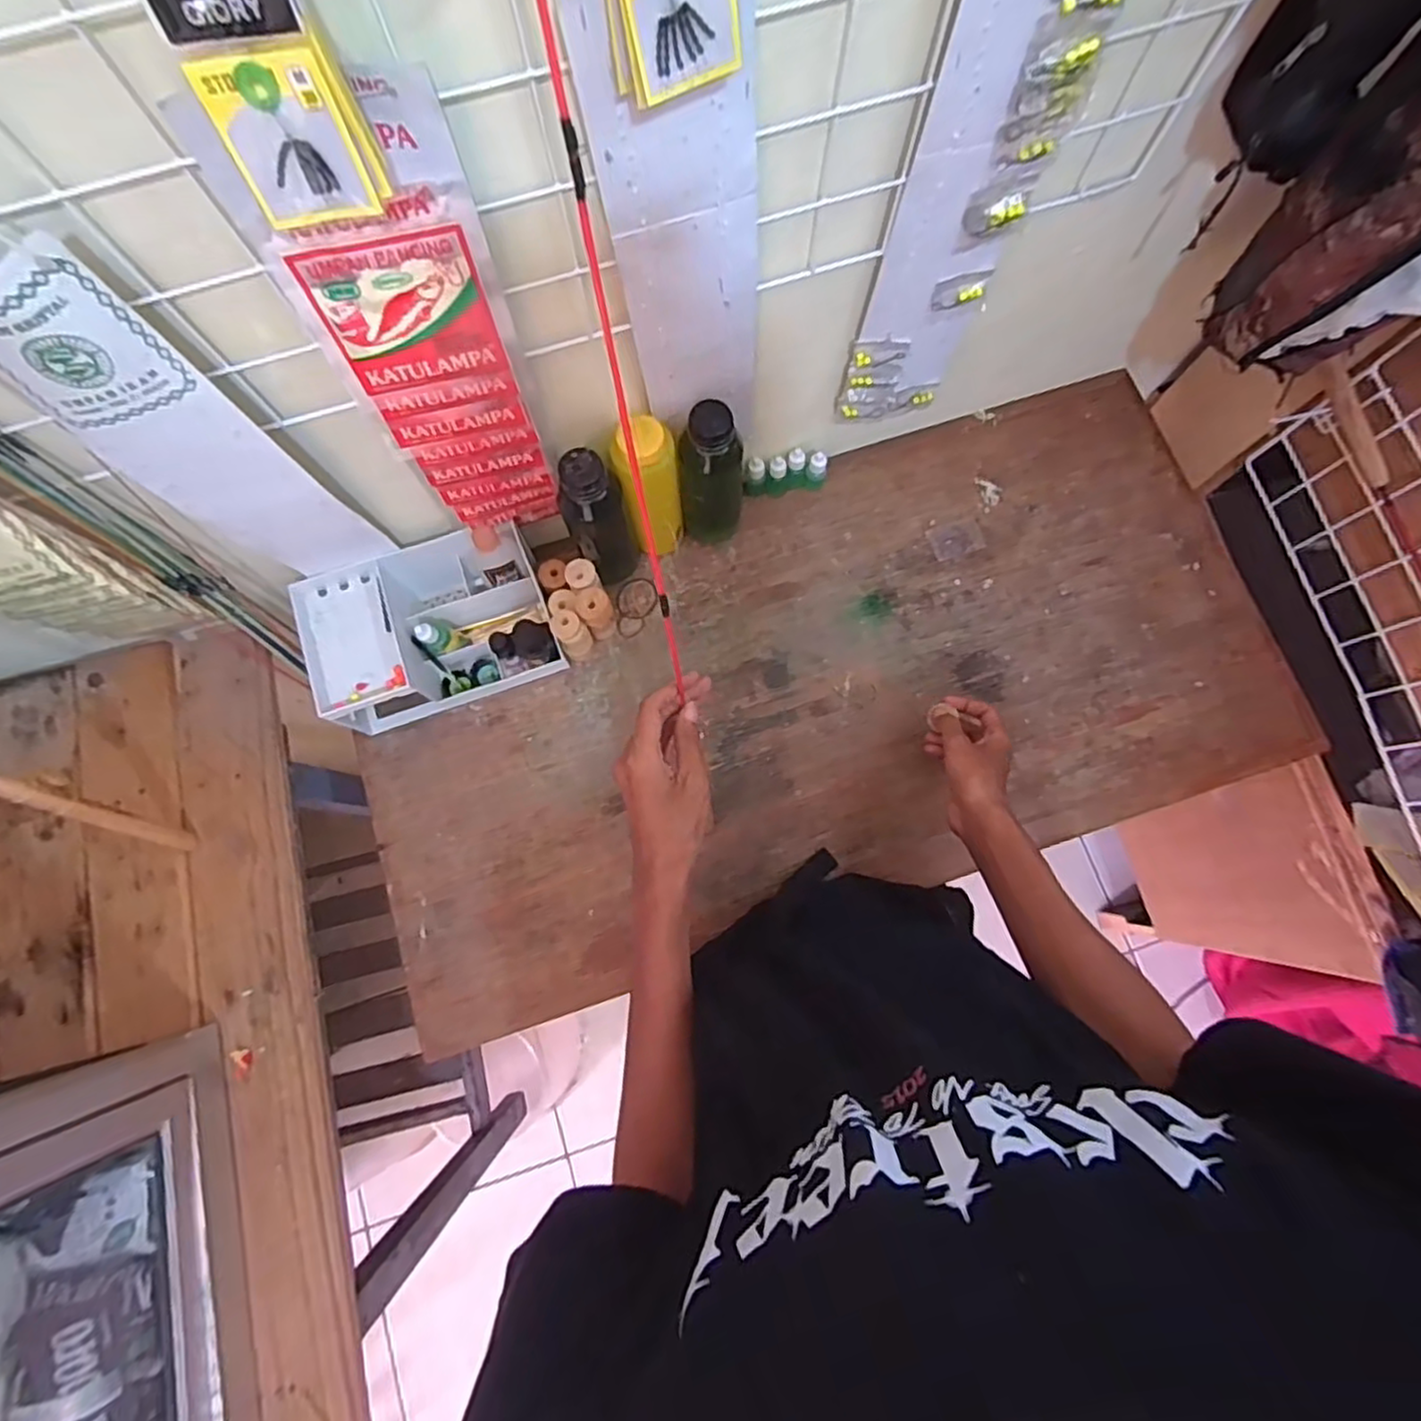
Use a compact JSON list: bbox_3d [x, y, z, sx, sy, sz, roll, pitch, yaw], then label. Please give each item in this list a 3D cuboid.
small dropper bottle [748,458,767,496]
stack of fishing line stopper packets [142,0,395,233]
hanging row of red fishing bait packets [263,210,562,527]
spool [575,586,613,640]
[{"bbox_3d":[0.053,-0.264,0.778,0.022,0.059,0.019,7,78,2],"label":"small dropper bottle"},{"bbox_3d":[-0.179,-0.256,0.277,0.055,0.100,0.027,-14,64,-2],"label":"stack of fishing line stopper packets"},{"bbox_3d":[-0.192,-0.226,0.528,0.106,0.313,0.031,-6,77,-1],"label":"hanging row of red fishing bait packets"},{"bbox_3d":[-0.122,-0.104,0.732,0.034,0.069,0.039,-20,78,-4],"label":"spool"}]

